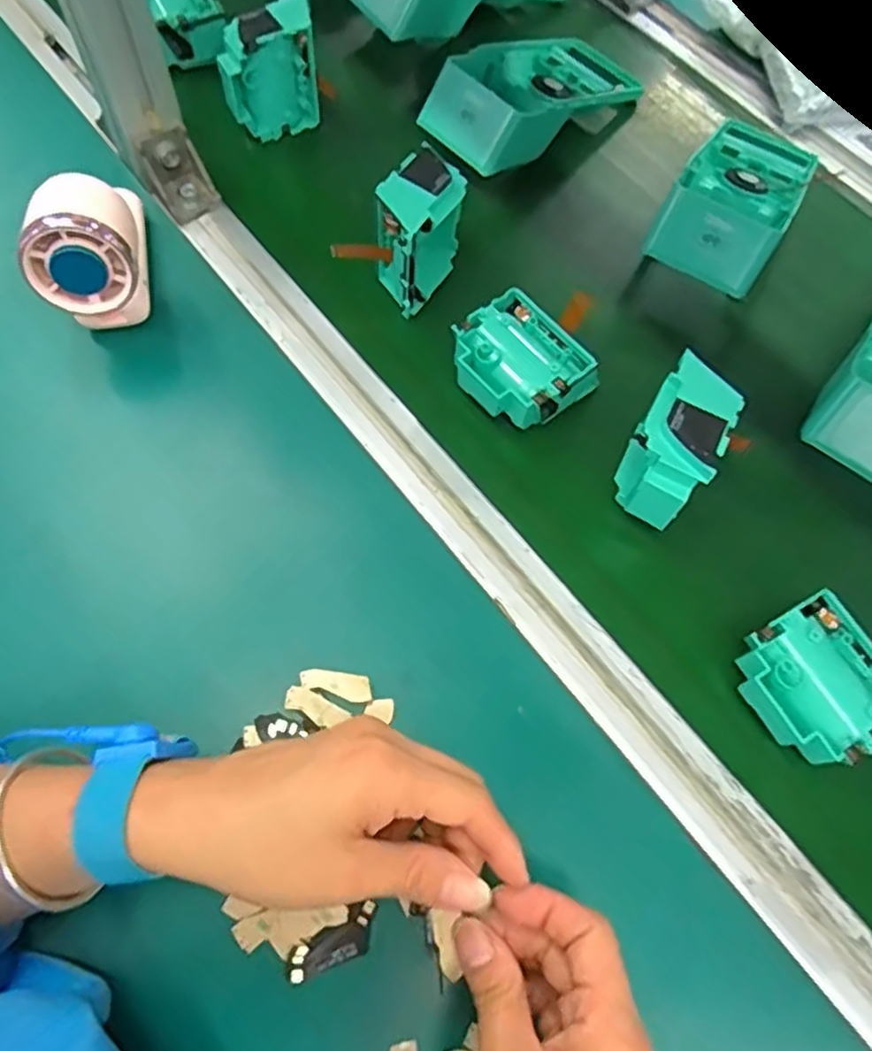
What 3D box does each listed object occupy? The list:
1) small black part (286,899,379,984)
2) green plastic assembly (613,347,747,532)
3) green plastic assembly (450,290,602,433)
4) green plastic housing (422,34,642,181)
[{"bbox_3d":[-0.046,0.190,0.314,0.044,0.004,0.018,-27,69,-15],"label":"small black part"},{"bbox_3d":[0.133,-0.043,0.392,0.043,0.072,0.079,29,66,10],"label":"green plastic assembly"},{"bbox_3d":[0.051,-0.099,0.431,0.069,0.035,0.075,-39,73,-19],"label":"green plastic assembly"},{"bbox_3d":[0.079,-0.339,0.542,0.200,0.056,0.092,-37,72,-19],"label":"green plastic housing"}]

